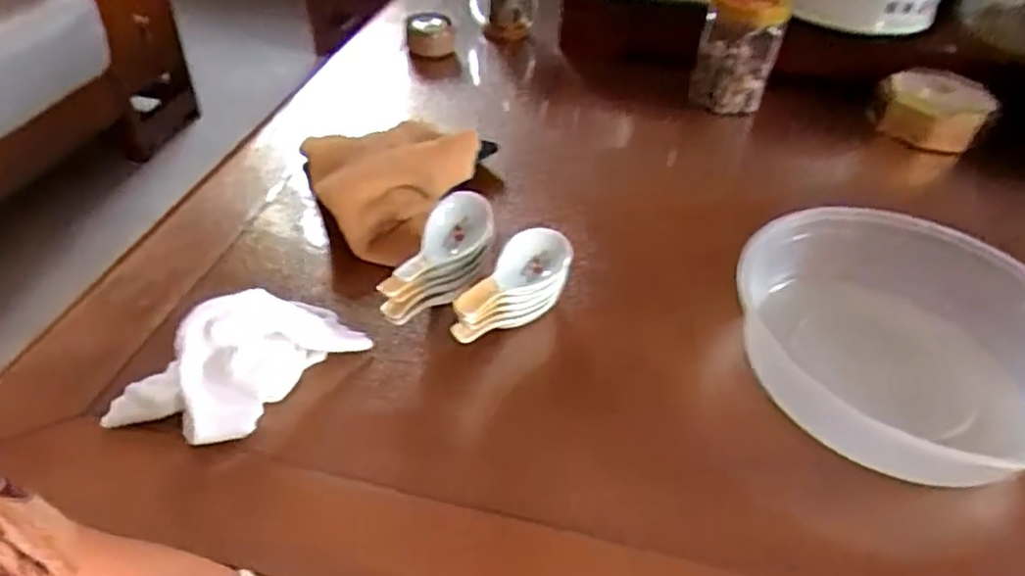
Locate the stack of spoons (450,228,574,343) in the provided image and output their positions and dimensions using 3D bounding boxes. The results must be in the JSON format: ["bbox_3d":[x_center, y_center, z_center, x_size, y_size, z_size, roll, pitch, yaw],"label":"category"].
[{"bbox_3d":[-0.001,0.005,0.480,0.047,0.058,0.136,22,36,22],"label":"stack of spoons"}]

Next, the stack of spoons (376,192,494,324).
[{"bbox_3d":[-0.051,-0.021,0.496,0.048,0.050,0.135,11,45,13],"label":"stack of spoons"}]

